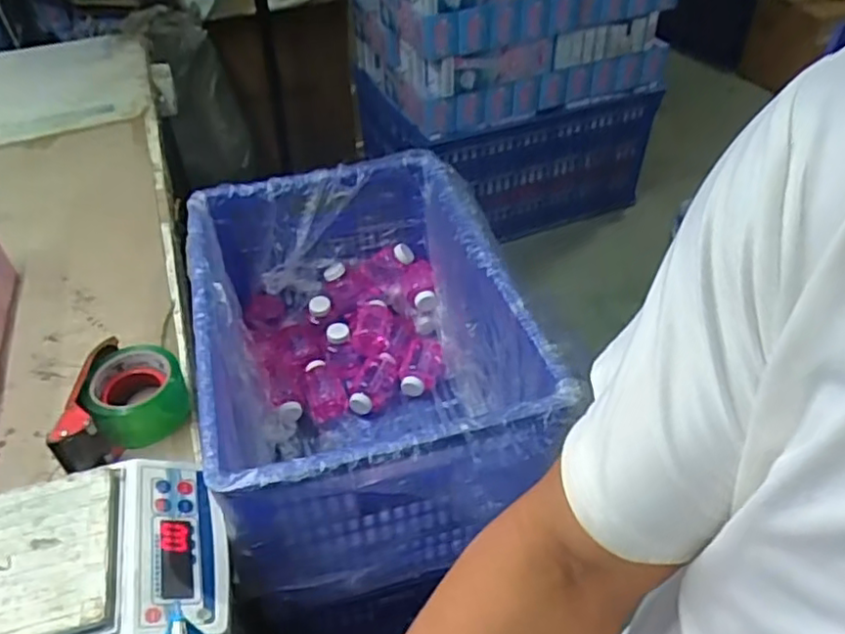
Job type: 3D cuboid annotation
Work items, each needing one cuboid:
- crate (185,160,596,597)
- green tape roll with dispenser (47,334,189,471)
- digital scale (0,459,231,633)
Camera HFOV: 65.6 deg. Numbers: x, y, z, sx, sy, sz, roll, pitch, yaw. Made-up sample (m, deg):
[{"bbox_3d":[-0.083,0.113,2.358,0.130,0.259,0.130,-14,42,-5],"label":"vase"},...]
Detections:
[{"bbox_3d":[-0.072,0.067,0.843,0.360,0.281,0.521,-12,43,-11],"label":"crate"},{"bbox_3d":[-0.329,0.089,0.708,0.137,0.064,0.115,-24,47,-23],"label":"green tape roll with dispenser"},{"bbox_3d":[-0.288,0.215,0.561,0.224,0.068,0.175,-16,44,-15],"label":"digital scale"}]

